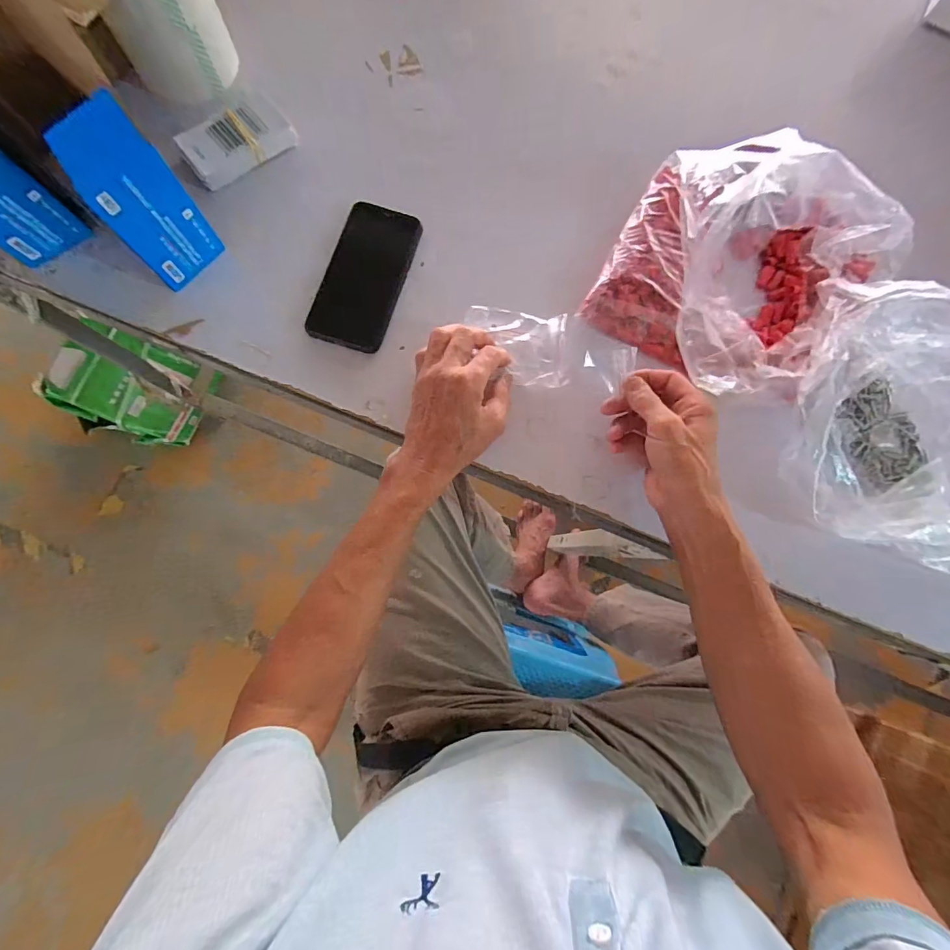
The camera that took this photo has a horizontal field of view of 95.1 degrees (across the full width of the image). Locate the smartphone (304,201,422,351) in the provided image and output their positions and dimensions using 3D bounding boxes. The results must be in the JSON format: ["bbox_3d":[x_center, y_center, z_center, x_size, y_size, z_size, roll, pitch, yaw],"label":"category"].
[{"bbox_3d":[-0.111,-0.202,0.443,0.075,0.017,0.150,16,79,1],"label":"smartphone"}]

